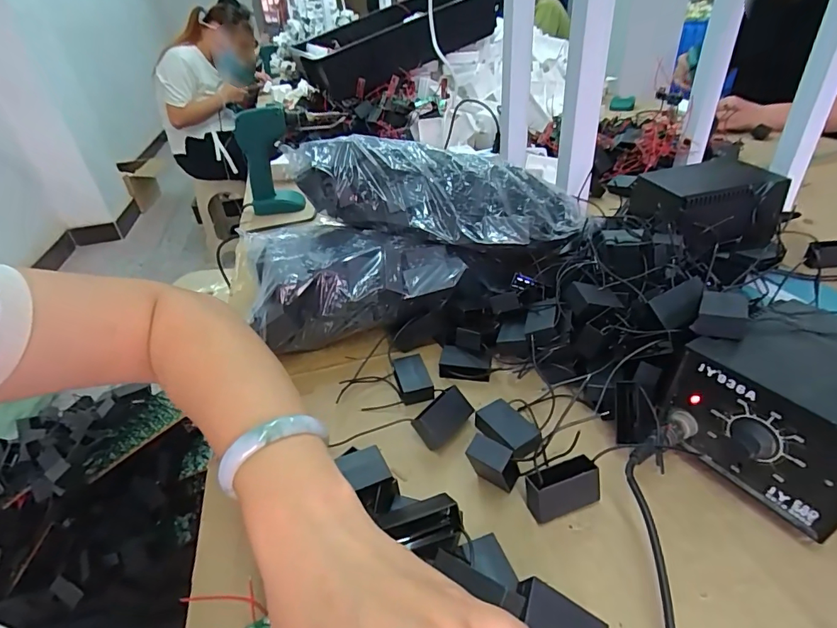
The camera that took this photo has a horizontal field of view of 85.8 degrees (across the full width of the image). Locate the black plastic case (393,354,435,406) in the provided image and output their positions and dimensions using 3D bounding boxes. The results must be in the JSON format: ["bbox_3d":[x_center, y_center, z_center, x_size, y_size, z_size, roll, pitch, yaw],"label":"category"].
[{"bbox_3d":[-0.006,0.060,0.419,0.029,0.018,0.048,-13,35,-12],"label":"black plastic case"}]

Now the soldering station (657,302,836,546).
[{"bbox_3d":[0.264,0.064,0.321,0.135,0.094,0.117,-24,39,-26],"label":"soldering station"}]

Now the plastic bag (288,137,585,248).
[{"bbox_3d":[0.022,-0.144,0.491,0.290,0.087,0.110,6,36,16],"label":"plastic bag"}]

